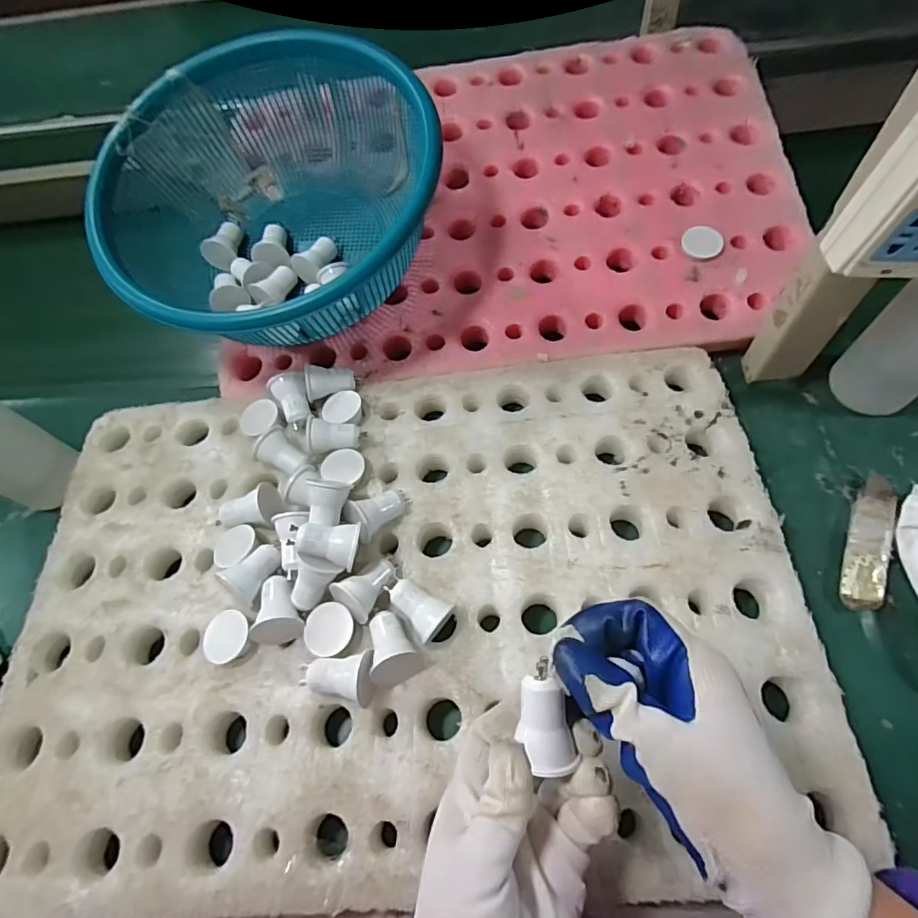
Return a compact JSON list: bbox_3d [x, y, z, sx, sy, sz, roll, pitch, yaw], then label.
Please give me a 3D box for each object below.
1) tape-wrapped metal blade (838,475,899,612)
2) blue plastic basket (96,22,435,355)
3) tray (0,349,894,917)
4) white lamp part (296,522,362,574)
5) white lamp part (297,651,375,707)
[{"bbox_3d":[0.304,0.062,0.382,0.029,0.016,0.108,20,65,15],"label":"tape-wrapped metal blade"},{"bbox_3d":[-0.167,-0.224,0.454,0.278,0.135,0.254,-35,64,-13],"label":"blue plastic basket"},{"bbox_3d":[-0.048,0.094,0.372,0.553,0.036,0.370,-3,62,1],"label":"tray"},{"bbox_3d":[-0.088,0.057,0.355,0.040,0.028,0.029,12,63,11],"label":"white lamp part"},{"bbox_3d":[-0.079,0.140,0.335,0.047,0.030,0.030,3,62,6],"label":"white lamp part"}]

